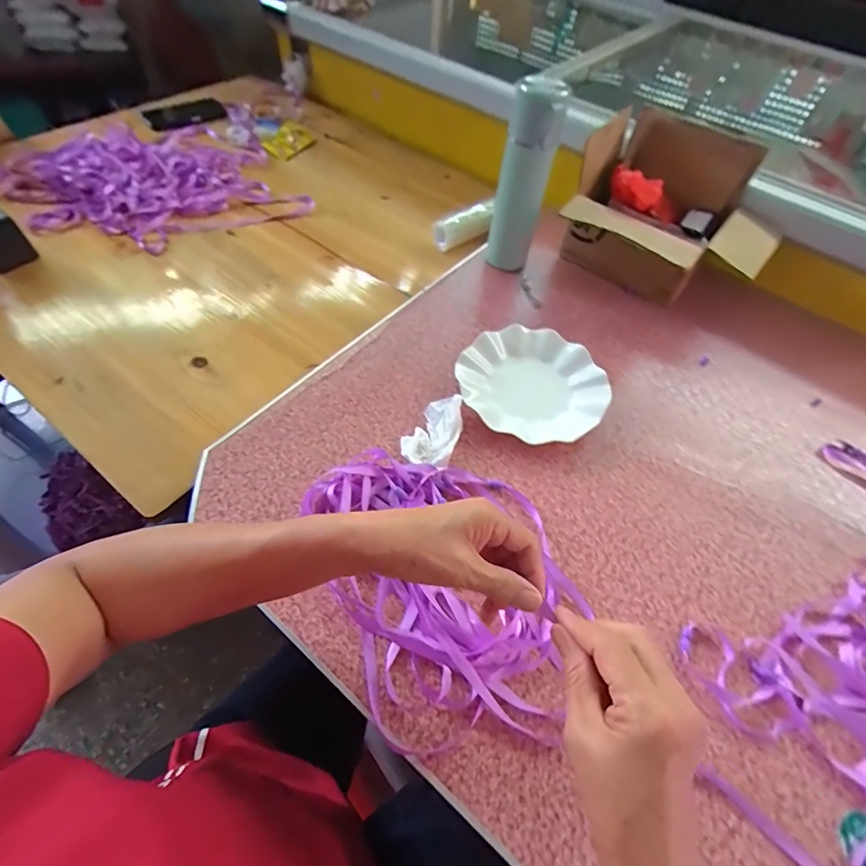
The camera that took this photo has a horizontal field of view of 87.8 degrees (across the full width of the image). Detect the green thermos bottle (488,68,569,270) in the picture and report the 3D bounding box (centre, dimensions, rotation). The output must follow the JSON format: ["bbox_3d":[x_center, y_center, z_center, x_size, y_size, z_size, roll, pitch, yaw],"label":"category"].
[{"bbox_3d":[0.125,-0.340,0.638,0.064,0.253,0.058,8,56,0],"label":"green thermos bottle"}]

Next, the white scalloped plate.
[{"bbox_3d":[0.124,-0.063,0.574,0.180,0.025,0.167,2,56,-3],"label":"white scalloped plate"}]

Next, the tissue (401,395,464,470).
[{"bbox_3d":[0.001,-0.003,0.527,0.057,0.024,0.093,19,57,8],"label":"tissue"}]

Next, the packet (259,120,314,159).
[{"bbox_3d":[-0.301,-0.603,0.933,0.060,0.011,0.091,40,77,-13],"label":"packet"}]

